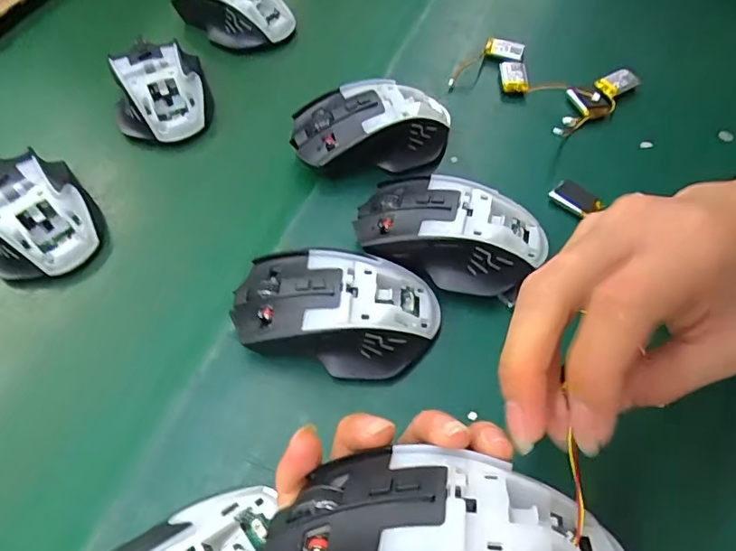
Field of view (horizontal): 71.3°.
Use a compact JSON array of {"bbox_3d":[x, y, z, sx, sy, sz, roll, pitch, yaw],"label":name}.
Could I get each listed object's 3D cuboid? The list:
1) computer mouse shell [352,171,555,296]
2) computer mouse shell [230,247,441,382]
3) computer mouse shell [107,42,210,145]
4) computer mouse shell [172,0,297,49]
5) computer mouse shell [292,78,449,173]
[{"bbox_3d":[0.051,-0.030,0.314,0.112,0.033,0.067,17,57,9],"label":"computer mouse shell"},{"bbox_3d":[-0.017,0.018,0.291,0.116,0.037,0.072,2,59,3],"label":"computer mouse shell"},{"bbox_3d":[-0.162,-0.144,0.398,0.070,0.037,0.080,-21,61,-11],"label":"computer mouse shell"},{"bbox_3d":[-0.120,-0.240,0.456,0.102,0.035,0.064,26,63,16],"label":"computer mouse shell"},{"bbox_3d":[0.005,-0.108,0.368,0.116,0.040,0.064,-8,59,-3],"label":"computer mouse shell"}]

